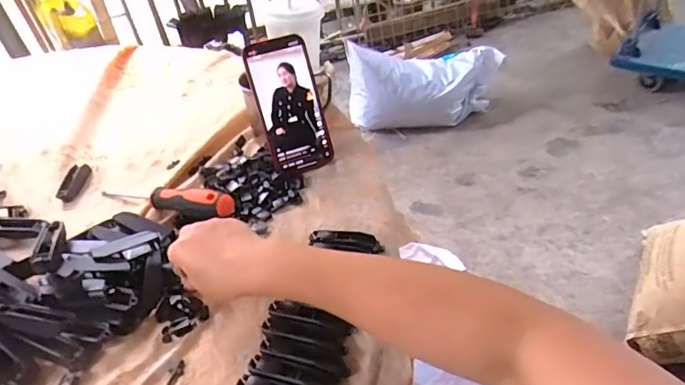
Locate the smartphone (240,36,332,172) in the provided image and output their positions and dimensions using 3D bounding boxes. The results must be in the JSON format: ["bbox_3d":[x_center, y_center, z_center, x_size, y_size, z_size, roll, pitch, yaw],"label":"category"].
[{"bbox_3d":[-0.063,-0.104,0.557,0.074,0.156,0.006,-18,15,-8],"label":"smartphone"}]

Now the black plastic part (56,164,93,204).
[{"bbox_3d":[-0.343,-0.016,0.595,0.019,0.016,0.065,-2,42,7],"label":"black plastic part"}]

